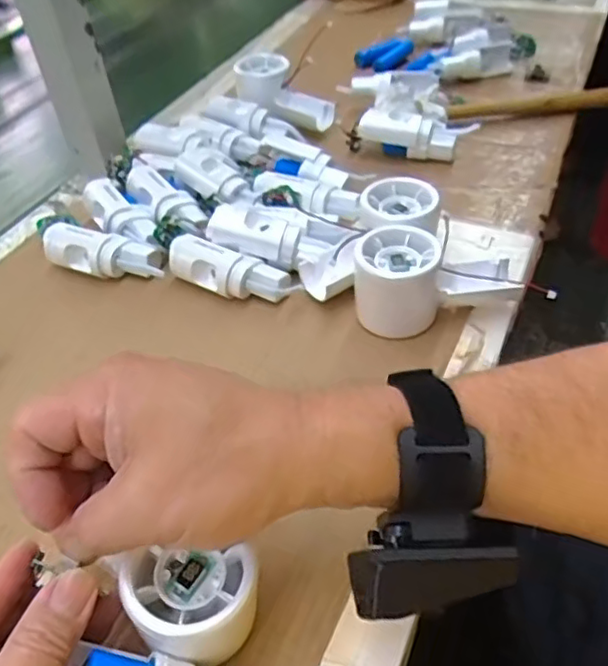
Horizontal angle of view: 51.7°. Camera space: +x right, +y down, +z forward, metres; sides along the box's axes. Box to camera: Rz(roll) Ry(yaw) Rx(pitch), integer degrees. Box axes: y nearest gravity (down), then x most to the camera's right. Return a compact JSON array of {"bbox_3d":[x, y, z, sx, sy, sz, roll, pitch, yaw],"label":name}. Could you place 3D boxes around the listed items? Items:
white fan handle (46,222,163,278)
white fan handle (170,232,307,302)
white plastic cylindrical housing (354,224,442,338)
[{"bbox_3d":[-0.158,-0.062,0.500,0.105,0.030,0.032,8,46,10],"label":"white fan handle"},{"bbox_3d":[-0.056,-0.045,0.477,0.105,0.035,0.029,12,47,15],"label":"white fan handle"},{"bbox_3d":[0.064,-0.034,0.438,0.056,0.059,0.053,-2,45,2],"label":"white plastic cylindrical housing"}]

